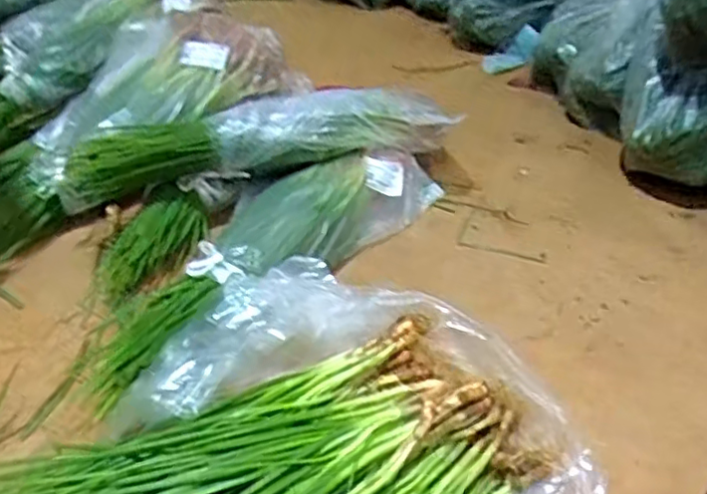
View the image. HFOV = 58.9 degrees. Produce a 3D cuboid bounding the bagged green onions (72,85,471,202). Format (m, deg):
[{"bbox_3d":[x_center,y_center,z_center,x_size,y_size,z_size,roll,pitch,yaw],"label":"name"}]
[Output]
[{"bbox_3d":[-0.134,-0.165,0.929,0.568,0.104,0.115,-12,43,-18],"label":"bagged green onions"}]

